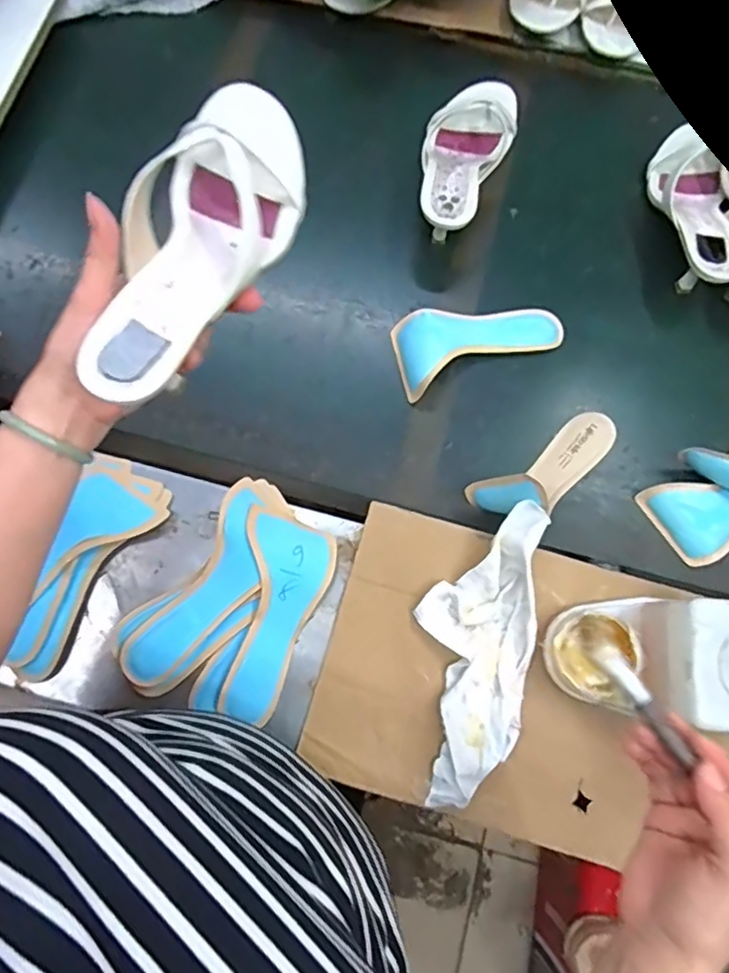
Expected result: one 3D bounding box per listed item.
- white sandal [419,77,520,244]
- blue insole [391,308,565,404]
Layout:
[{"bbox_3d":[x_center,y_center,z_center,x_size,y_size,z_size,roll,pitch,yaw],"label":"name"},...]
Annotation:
[{"bbox_3d":[0.110,-0.387,0.715,0.099,0.061,0.261,22,72,6],"label":"white sandal"},{"bbox_3d":[0.121,-0.163,0.663,0.186,0.027,0.084,-19,72,-9],"label":"blue insole"}]

